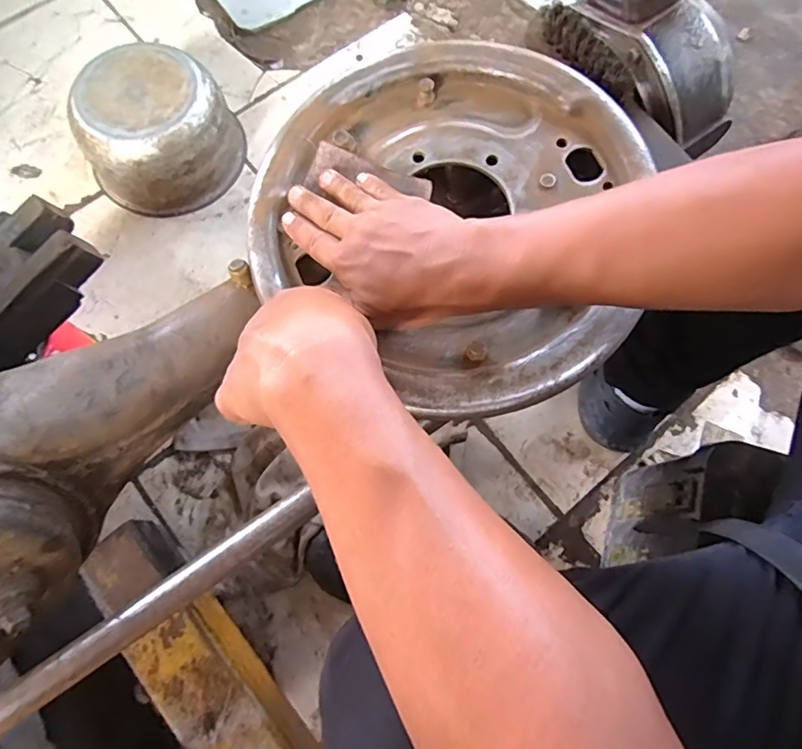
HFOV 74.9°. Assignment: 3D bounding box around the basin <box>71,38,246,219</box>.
[{"bbox_3d":[-0.356,-0.360,0.774,0.191,0.125,0.212,27,75,7],"label":"basin"}]

